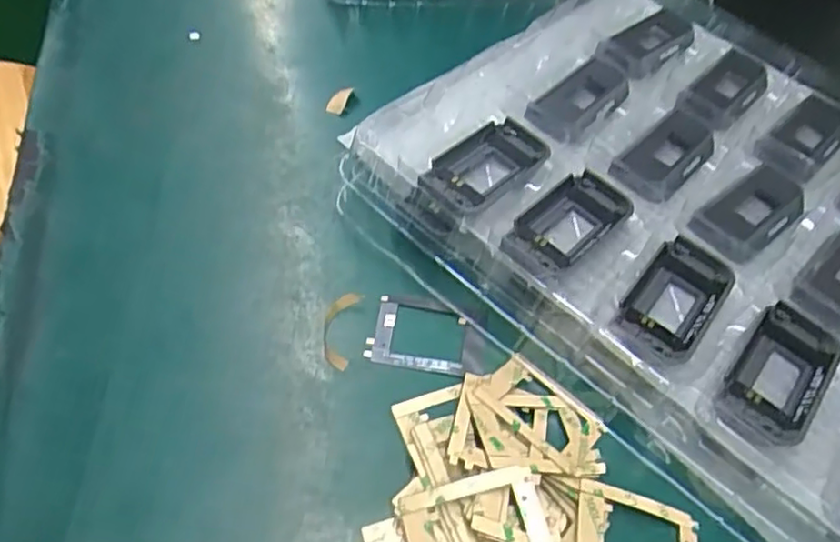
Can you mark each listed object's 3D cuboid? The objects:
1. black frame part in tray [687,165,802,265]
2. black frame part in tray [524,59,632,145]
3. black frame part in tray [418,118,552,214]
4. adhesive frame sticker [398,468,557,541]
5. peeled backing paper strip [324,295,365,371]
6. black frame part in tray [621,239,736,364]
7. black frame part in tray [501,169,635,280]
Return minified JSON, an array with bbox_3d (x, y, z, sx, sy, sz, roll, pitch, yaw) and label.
[{"bbox_3d":[0.179,-0.032,0.370,0.076,0.009,0.038,-35,66,-30],"label":"black frame part in tray"},{"bbox_3d":[0.093,-0.099,0.402,0.038,0.013,0.084,37,55,17],"label":"black frame part in tray"},{"bbox_3d":[0.034,-0.056,0.358,0.041,0.010,0.074,41,57,20],"label":"black frame part in tray"},{"bbox_3d":[0.022,0.100,0.262,0.054,0.004,0.040,-15,67,-3],"label":"adhesive frame sticker"},{"bbox_3d":[-0.038,0.027,0.324,0.015,0.004,0.040,12,52,-1],"label":"peeled backing paper strip"},{"bbox_3d":[0.123,0.012,0.329,0.038,0.013,0.072,34,55,15],"label":"black frame part in tray"},{"bbox_3d":[0.076,-0.026,0.344,0.035,0.008,0.078,41,57,20],"label":"black frame part in tray"}]

